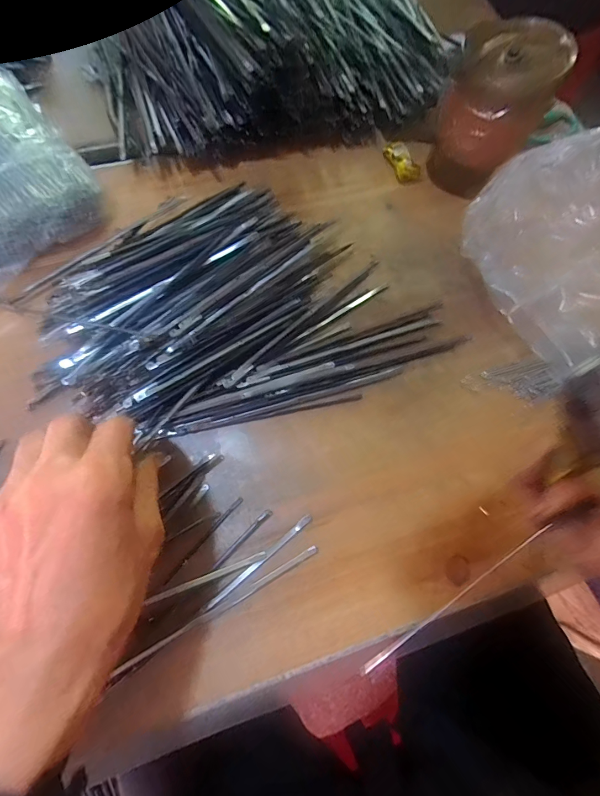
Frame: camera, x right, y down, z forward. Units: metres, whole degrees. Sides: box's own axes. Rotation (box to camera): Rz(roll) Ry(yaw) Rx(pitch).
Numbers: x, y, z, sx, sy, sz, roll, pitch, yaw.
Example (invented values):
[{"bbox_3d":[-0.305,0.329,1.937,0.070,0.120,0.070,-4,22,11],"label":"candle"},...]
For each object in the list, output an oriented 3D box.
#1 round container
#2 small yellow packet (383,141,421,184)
[{"bbox_3d":[0.169,-0.250,0.343,0.075,0.113,0.075,1,71,-4],"label":"round container"},{"bbox_3d":[0.104,-0.242,0.389,0.024,0.008,0.053,-17,73,-10],"label":"small yellow packet"}]

